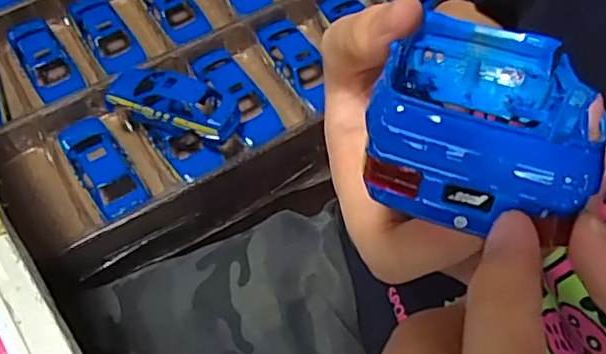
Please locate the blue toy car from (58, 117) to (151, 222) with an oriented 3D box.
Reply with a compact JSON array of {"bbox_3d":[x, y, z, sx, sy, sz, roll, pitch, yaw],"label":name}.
[{"bbox_3d":[-0.196,-0.012,0.602,0.050,0.041,0.124,-29,65,-16],"label":"blue toy car"}]

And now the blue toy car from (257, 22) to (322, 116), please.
[{"bbox_3d":[-0.003,-0.122,0.672,0.048,0.031,0.124,-24,64,-14],"label":"blue toy car"}]

